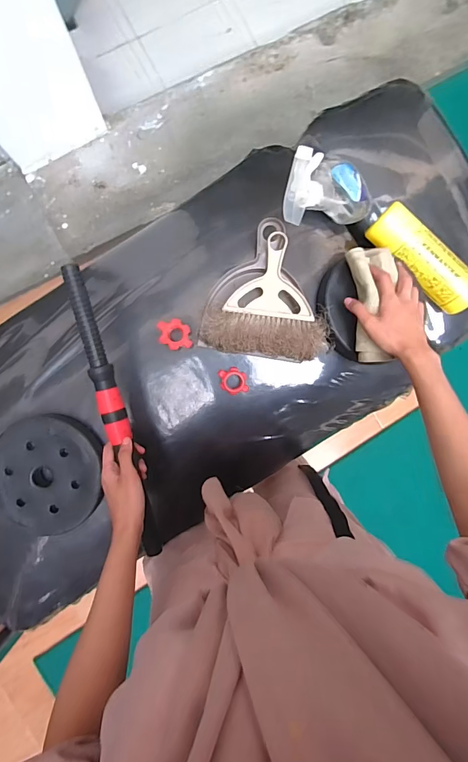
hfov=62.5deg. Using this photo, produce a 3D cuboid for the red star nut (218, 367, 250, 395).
[{"bbox_3d":[-0.001,0.000,0.580,0.039,0.022,0.040,-11,91,-5],"label":"red star nut"}]

